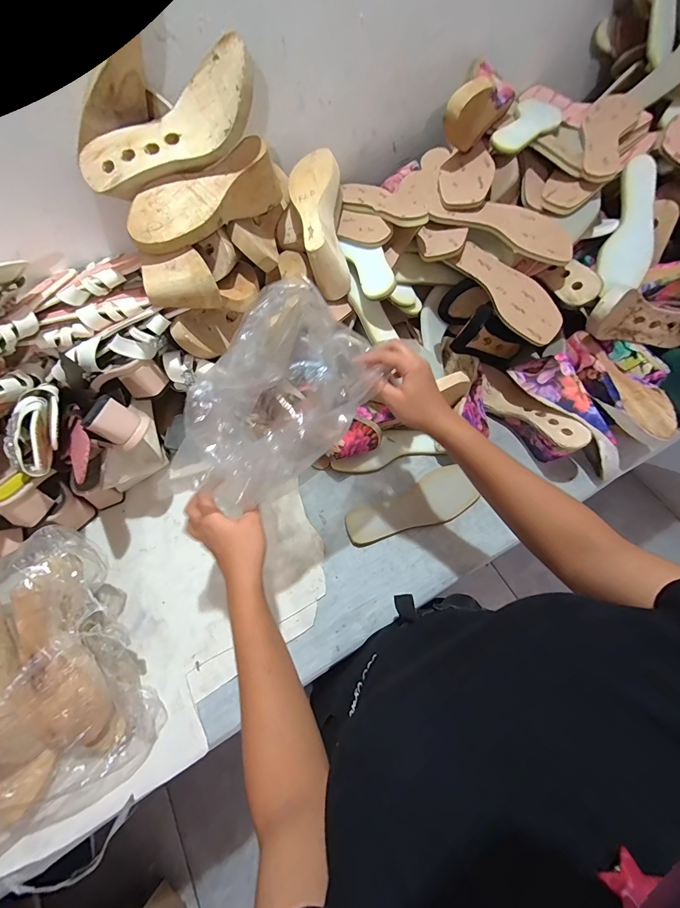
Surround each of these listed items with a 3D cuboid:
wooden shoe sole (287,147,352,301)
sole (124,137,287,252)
[{"bbox_3d":[-0.031,-0.365,0.565,0.076,0.083,0.218,-9,88,-3],"label":"wooden shoe sole"},{"bbox_3d":[-0.168,-0.335,0.484,0.228,0.069,0.066,-38,69,-16],"label":"sole"}]

